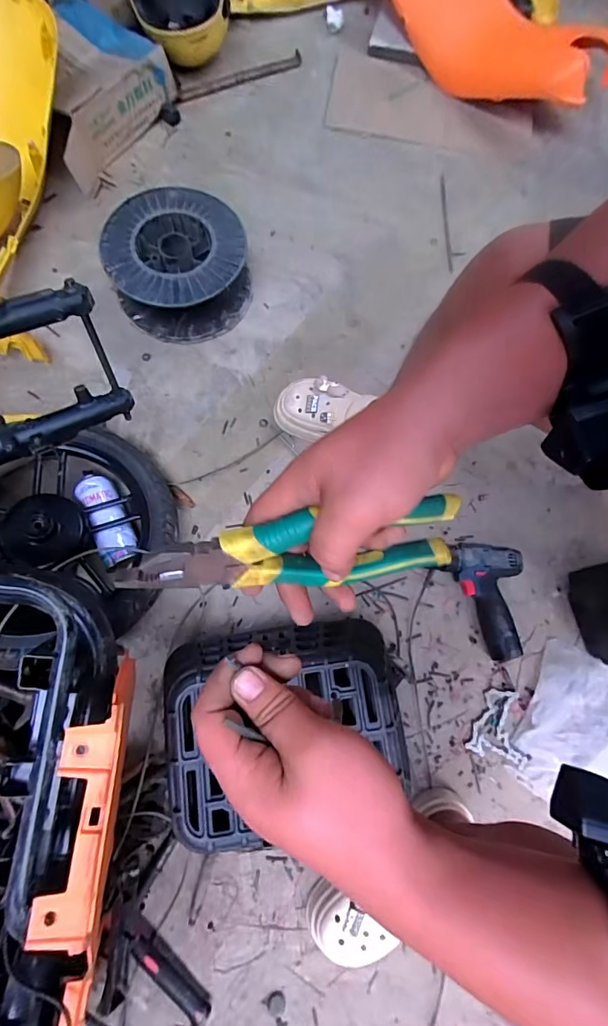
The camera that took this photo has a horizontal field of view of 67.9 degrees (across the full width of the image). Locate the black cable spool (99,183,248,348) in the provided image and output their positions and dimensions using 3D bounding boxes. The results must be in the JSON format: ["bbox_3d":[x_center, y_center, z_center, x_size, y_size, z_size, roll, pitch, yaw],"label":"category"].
[{"bbox_3d":[-0.243,-0.484,0.898,0.262,0.134,0.269,1,75,-2],"label":"black cable spool"}]

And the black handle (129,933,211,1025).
[{"bbox_3d":[-0.189,0.658,0.635,0.144,0.032,0.029,40,77,8],"label":"black handle"}]

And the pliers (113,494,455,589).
[{"bbox_3d":[-0.007,0.019,0.264,0.193,0.052,0.020,-4,35,-9],"label":"pliers"}]

